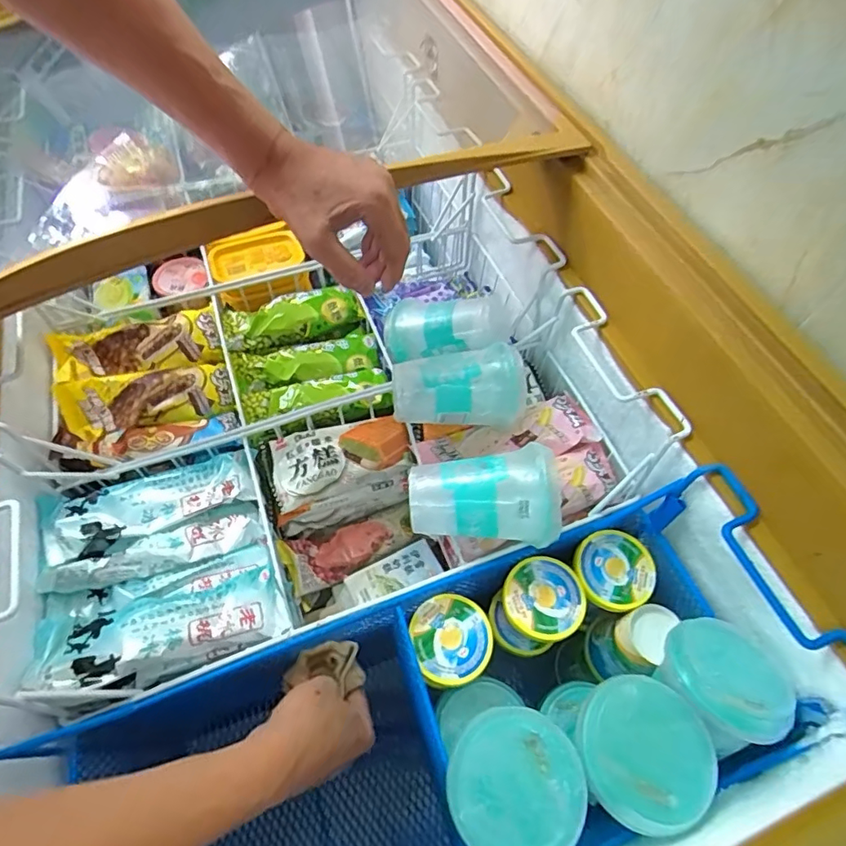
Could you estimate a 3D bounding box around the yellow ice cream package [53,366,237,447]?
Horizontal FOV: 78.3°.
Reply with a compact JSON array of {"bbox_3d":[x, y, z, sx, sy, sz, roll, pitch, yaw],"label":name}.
[{"bbox_3d":[-0.306,-0.029,0.587,0.166,0.052,0.070,-20,61,-13],"label":"yellow ice cream package"}]

